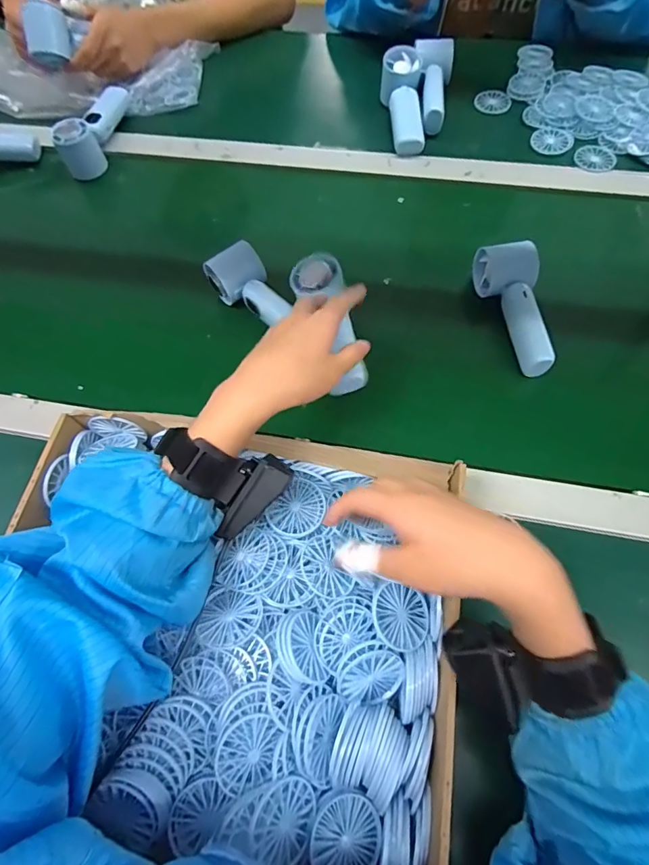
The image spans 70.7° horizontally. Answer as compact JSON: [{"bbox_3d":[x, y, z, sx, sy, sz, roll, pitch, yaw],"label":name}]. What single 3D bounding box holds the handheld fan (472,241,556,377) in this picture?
[{"bbox_3d":[0.210,-0.135,0.492,0.053,0.046,0.152,-8,67,-2],"label":"handheld fan"}]

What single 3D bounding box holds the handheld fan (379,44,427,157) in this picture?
[{"bbox_3d":[0.108,-0.464,0.636,0.058,0.045,0.158,1,67,2],"label":"handheld fan"}]

